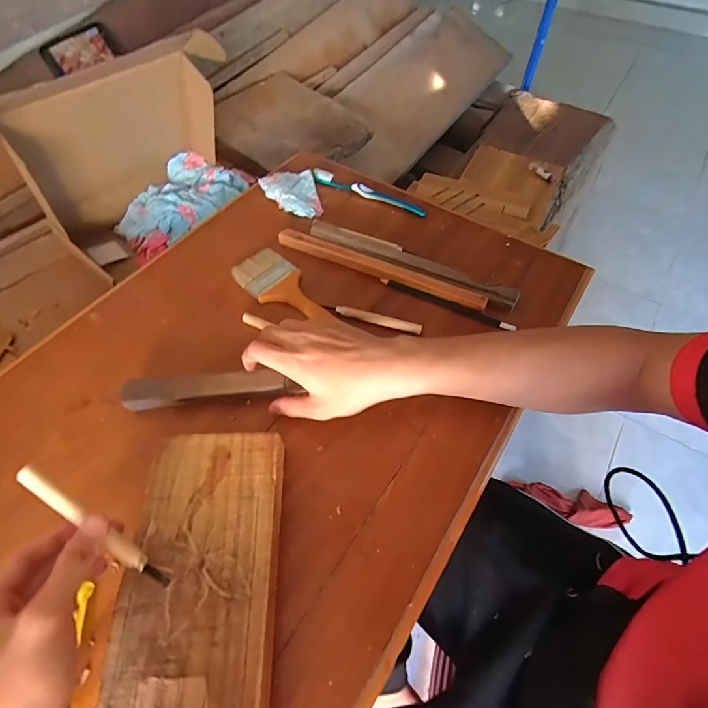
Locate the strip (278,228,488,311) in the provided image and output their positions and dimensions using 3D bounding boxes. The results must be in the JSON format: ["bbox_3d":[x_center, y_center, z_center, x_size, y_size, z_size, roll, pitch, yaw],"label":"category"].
[{"bbox_3d":[0.031,-0.113,0.534,0.285,0.015,0.020,22,60,14],"label":"strip"}]

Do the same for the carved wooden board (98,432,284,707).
[{"bbox_3d":[-0.117,0.207,0.317,0.115,0.043,0.287,-2,57,-1],"label":"carved wooden board"}]

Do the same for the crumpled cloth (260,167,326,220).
[{"bbox_3d":[-0.095,-0.242,0.616,0.080,0.022,0.099,-13,58,-7],"label":"crumpled cloth"}]

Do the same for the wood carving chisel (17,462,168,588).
[{"bbox_3d":[-0.180,0.125,0.291,0.130,0.017,0.013,46,64,-12],"label":"wood carving chisel"}]

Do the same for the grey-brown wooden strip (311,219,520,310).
[{"bbox_3d":[0.072,-0.121,0.531,0.283,0.008,0.026,23,75,13],"label":"grey-brown wooden strip"}]

